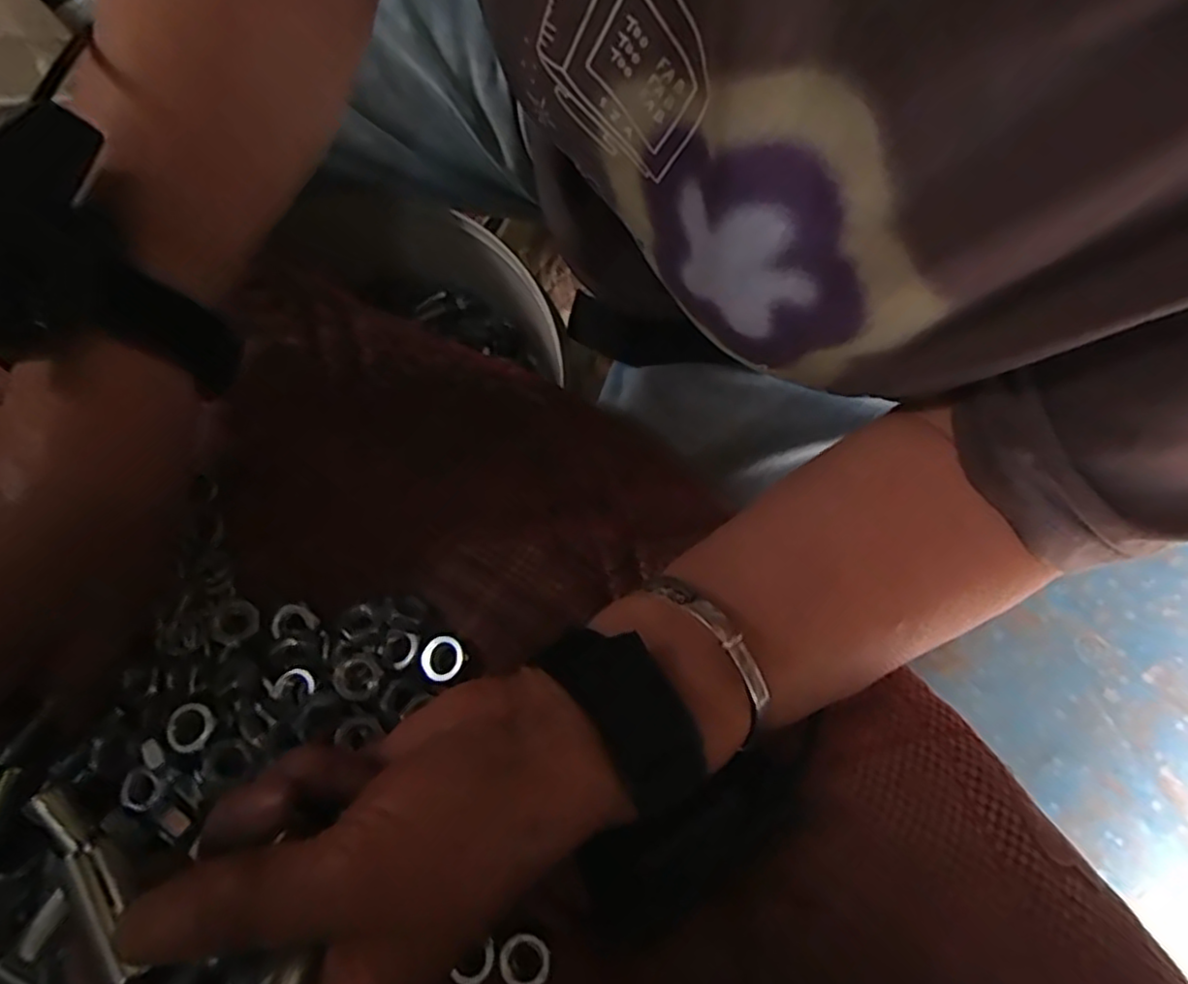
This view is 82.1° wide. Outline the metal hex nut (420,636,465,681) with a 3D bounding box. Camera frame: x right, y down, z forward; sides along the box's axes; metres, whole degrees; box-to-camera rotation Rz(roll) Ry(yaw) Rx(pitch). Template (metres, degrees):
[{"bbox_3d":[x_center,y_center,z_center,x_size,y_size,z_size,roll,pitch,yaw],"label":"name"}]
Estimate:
[{"bbox_3d":[-0.053,0.058,0.240,0.015,0.005,0.015,39,78,10],"label":"metal hex nut"}]

